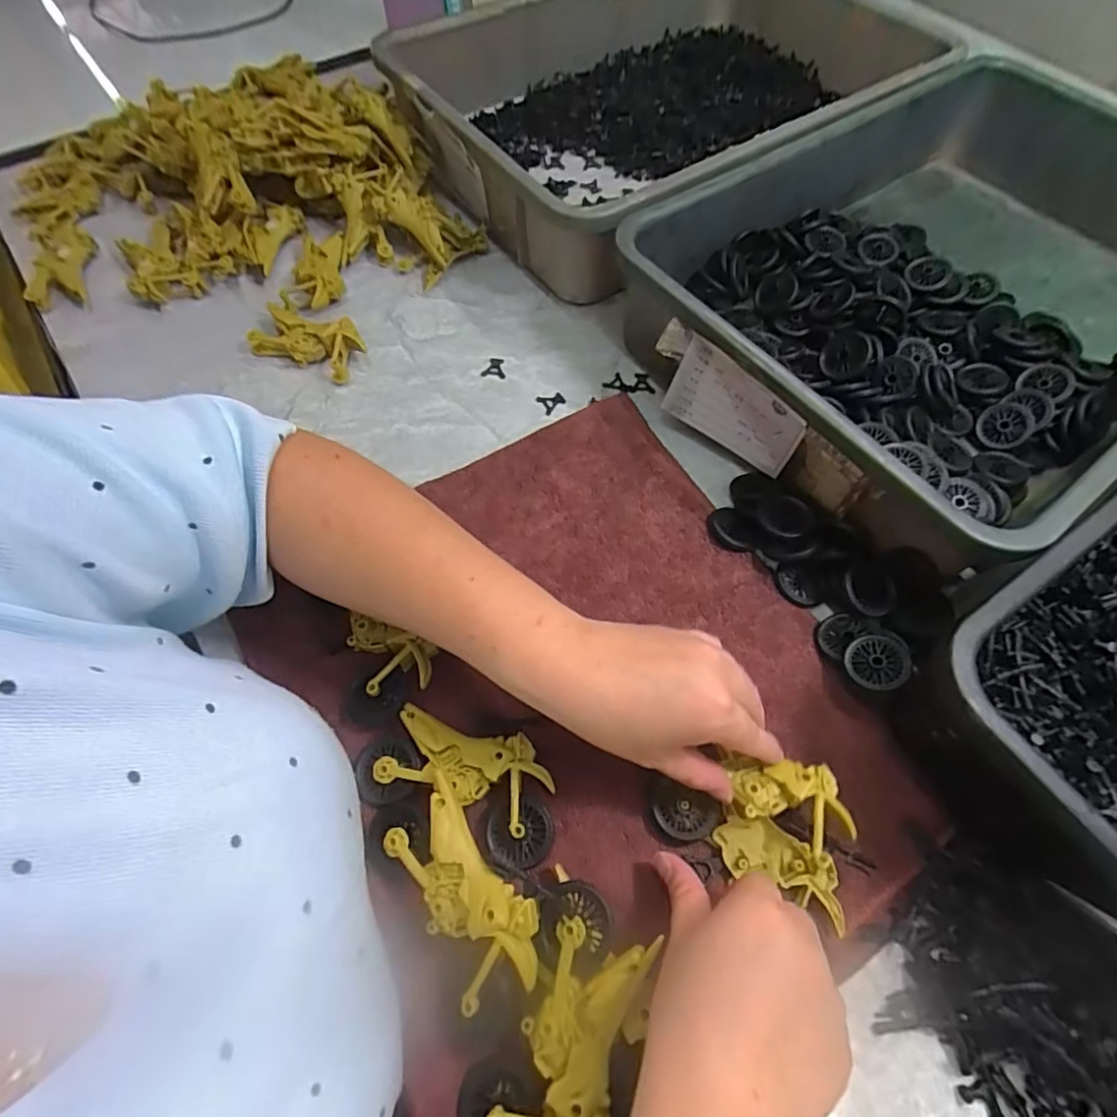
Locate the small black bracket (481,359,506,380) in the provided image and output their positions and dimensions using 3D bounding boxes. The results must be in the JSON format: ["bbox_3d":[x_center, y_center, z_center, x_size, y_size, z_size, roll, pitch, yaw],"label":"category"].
[{"bbox_3d":[-0.056,-0.167,0.510,0.020,0.006,0.023,2,62,0],"label":"small black bracket"}]

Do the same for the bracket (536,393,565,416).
[{"bbox_3d":[-0.006,-0.133,0.493,0.021,0.004,0.021,-25,65,-14],"label":"bracket"}]

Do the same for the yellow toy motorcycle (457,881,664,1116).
[{"bbox_3d":[0.002,0.222,0.272,0.059,0.033,0.115,24,64,12],"label":"yellow toy motorcycle"}]

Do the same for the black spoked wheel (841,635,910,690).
[{"bbox_3d":[0.198,0.064,0.361,0.035,0.008,0.037,19,68,36],"label":"black spoked wheel"}]

